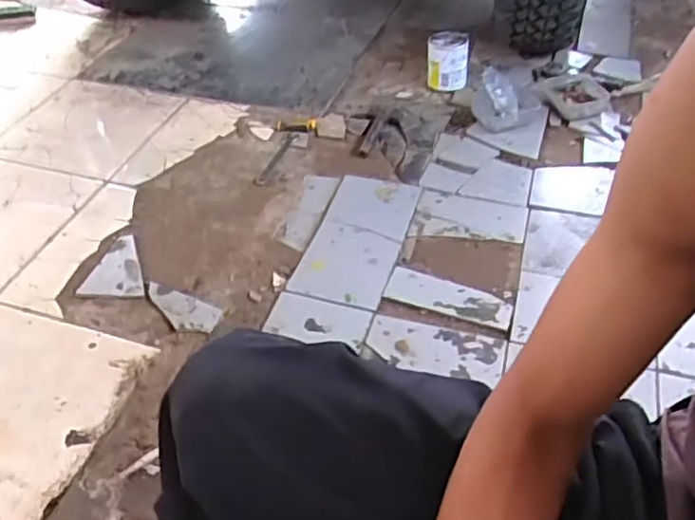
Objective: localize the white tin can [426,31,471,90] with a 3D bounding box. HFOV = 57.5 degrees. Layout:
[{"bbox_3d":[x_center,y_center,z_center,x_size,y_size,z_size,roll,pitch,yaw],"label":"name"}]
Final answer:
[{"bbox_3d":[0.288,-0.575,1.818,0.116,0.152,0.116,0,45,0],"label":"white tin can"}]

